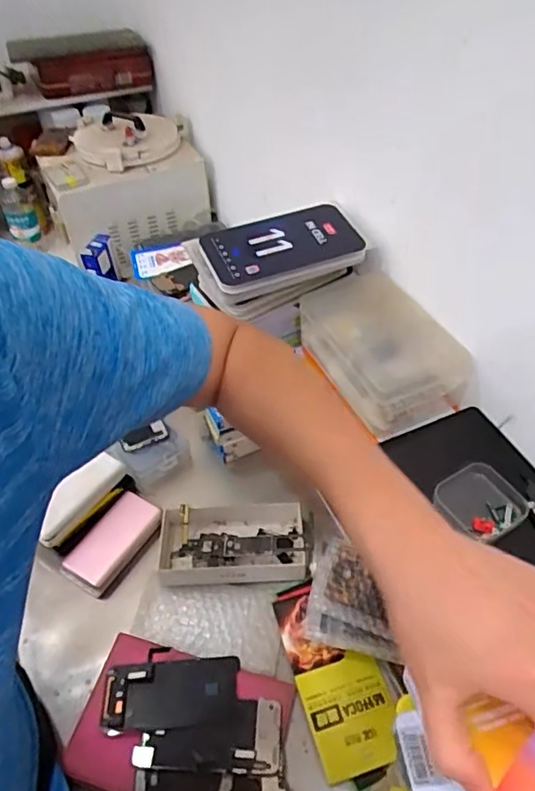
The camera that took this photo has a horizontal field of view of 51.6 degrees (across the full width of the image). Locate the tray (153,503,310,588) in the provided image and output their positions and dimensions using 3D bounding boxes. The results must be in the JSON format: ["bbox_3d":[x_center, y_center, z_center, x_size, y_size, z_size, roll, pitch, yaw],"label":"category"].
[{"bbox_3d":[-0.046,0.189,0.714,0.184,0.034,0.101,0,47,1],"label":"tray"}]

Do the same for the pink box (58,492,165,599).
[{"bbox_3d":[-0.196,0.192,0.722,0.070,0.032,0.129,25,52,23],"label":"pink box"}]

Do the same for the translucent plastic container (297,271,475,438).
[{"bbox_3d":[0.115,-0.052,0.606,0.118,0.064,0.194,-21,50,-17],"label":"translucent plastic container"}]

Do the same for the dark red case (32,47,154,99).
[{"bbox_3d":[-0.400,-0.753,1.292,0.261,0.073,0.057,-13,48,-11],"label":"dark red case"}]

